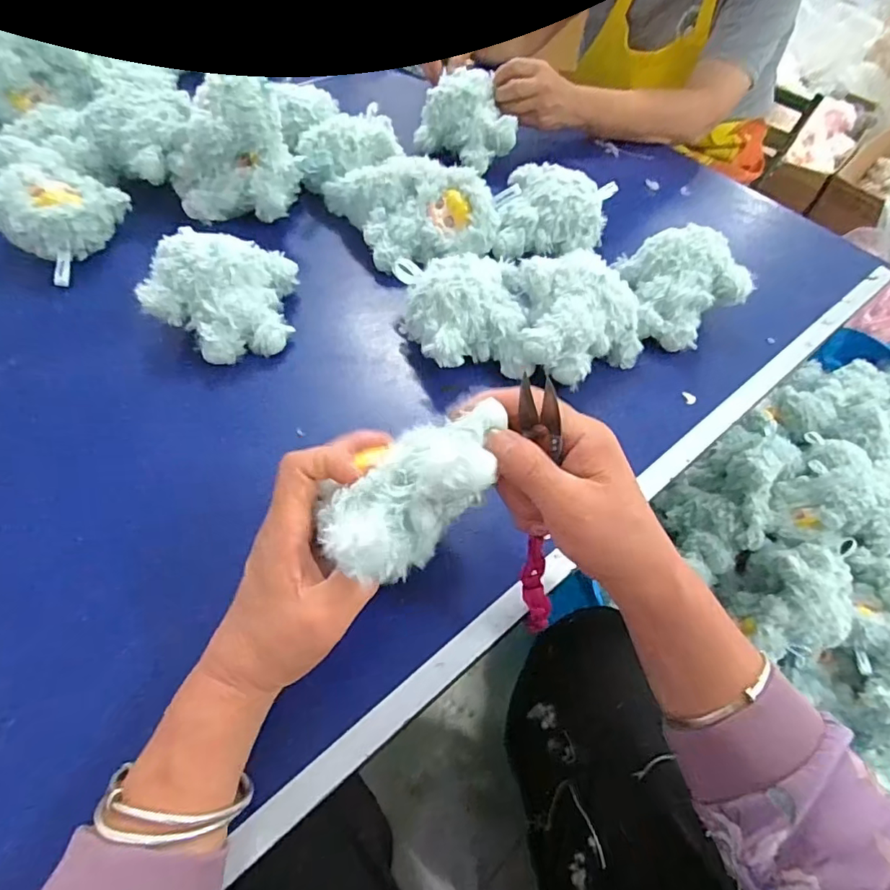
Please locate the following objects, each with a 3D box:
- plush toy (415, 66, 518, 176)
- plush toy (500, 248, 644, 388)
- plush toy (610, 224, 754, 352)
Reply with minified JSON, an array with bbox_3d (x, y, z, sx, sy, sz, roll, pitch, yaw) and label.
[{"bbox_3d":[0.037,-0.405,0.662,0.115,0.068,0.090,30,59,15],"label":"plush toy"},{"bbox_3d":[0.119,-0.118,0.480,0.112,0.061,0.117,2,56,-3],"label":"plush toy"},{"bbox_3d":[0.231,-0.156,0.515,0.107,0.055,0.119,-2,56,-6],"label":"plush toy"}]

